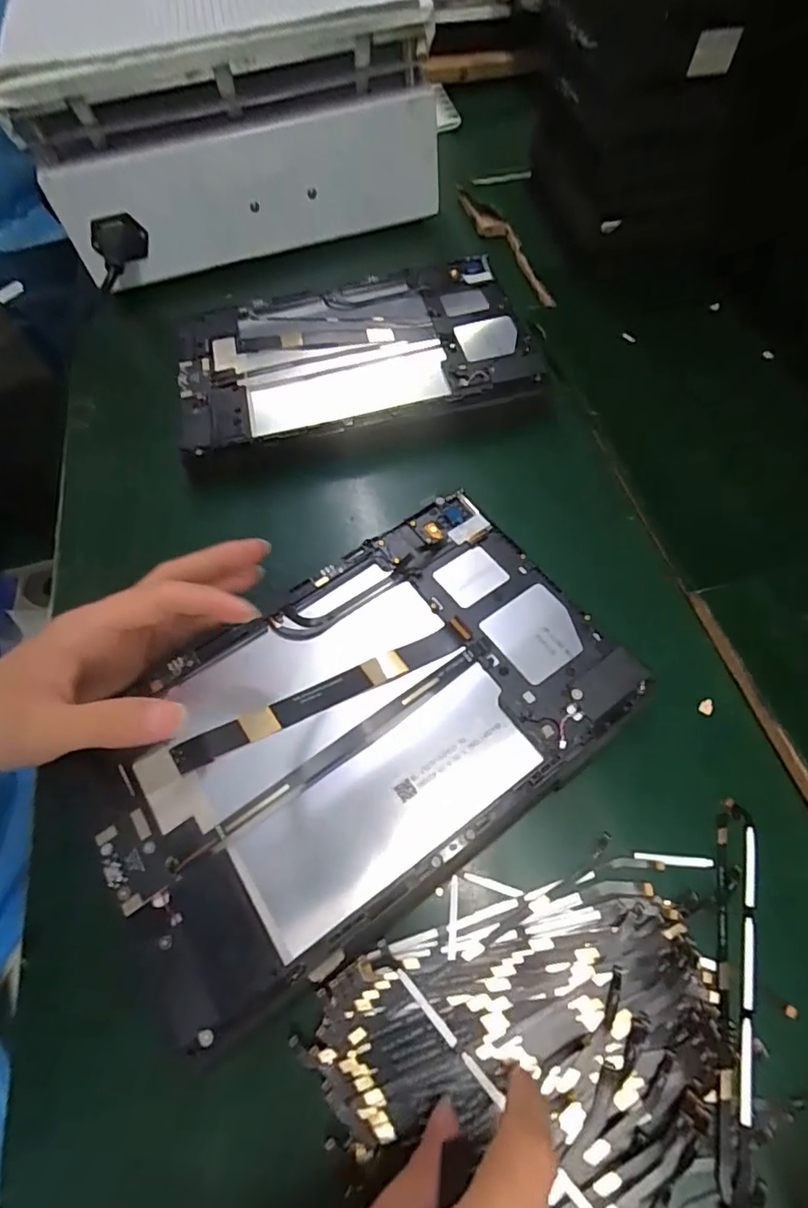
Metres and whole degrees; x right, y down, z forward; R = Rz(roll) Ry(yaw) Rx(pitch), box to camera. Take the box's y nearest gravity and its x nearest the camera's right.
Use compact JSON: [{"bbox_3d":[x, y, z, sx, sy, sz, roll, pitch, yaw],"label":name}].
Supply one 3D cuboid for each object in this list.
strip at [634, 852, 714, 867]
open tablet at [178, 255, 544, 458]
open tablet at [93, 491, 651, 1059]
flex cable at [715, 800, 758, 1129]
[{"bbox_3d":[0.117,0.110,0.241,0.032,0.004,0.004,4,64,4],"label":"strip"},{"bbox_3d":[-0.038,-0.174,0.392,0.232,0.019,0.156,-13,60,-2],"label":"open tablet"},{"bbox_3d":[-0.021,0.051,0.257,0.228,0.015,0.148,-35,67,-14],"label":"open tablet"},{"bbox_3d":[0.134,0.137,0.226,0.017,0.004,0.111,16,62,5],"label":"flex cable"}]

